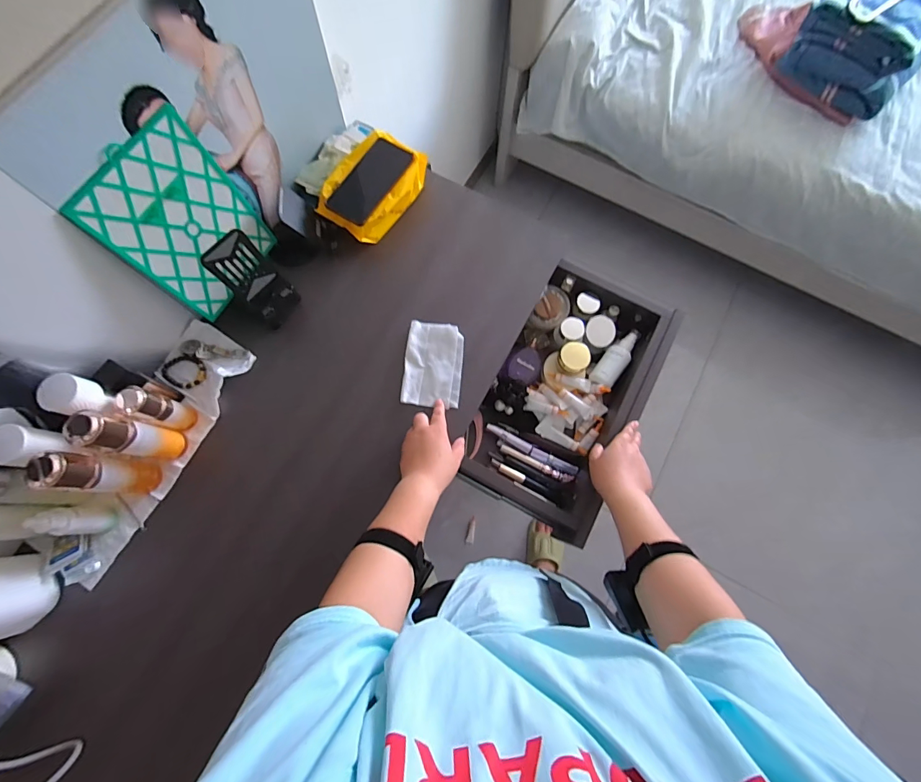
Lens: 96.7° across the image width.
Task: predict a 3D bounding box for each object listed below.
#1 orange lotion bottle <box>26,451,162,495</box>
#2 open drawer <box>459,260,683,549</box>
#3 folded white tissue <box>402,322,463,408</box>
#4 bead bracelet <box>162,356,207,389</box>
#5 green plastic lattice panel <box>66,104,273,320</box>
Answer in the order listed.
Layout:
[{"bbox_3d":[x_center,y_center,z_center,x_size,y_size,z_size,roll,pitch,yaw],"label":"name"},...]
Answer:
[{"bbox_3d":[-0.456,0.107,0.522,0.052,0.165,0.047,3,75,0],"label":"orange lotion bottle"},{"bbox_3d":[0.157,-0.017,0.730,0.306,0.099,0.424,30,77,6],"label":"open drawer"},{"bbox_3d":[-0.043,-0.044,0.660,0.089,0.010,0.137,5,75,0],"label":"folded white tissue"},{"bbox_3d":[-0.430,-0.029,0.640,0.063,0.009,0.051,28,76,6],"label":"bead bracelet"},{"bbox_3d":[-0.356,-0.218,0.545,0.010,0.219,0.169,25,75,18],"label":"green plastic lattice panel"}]

